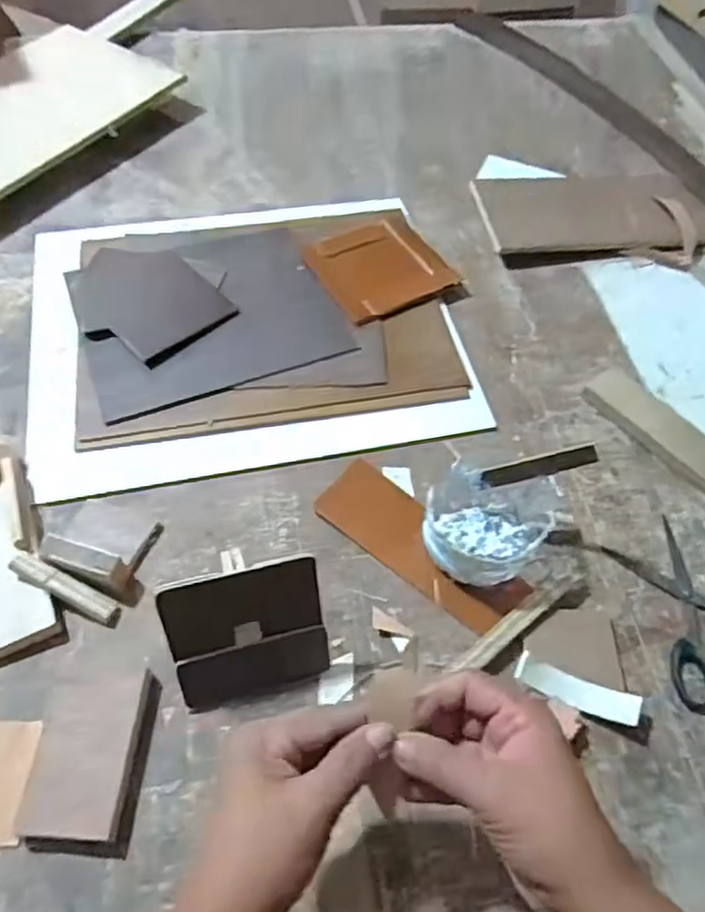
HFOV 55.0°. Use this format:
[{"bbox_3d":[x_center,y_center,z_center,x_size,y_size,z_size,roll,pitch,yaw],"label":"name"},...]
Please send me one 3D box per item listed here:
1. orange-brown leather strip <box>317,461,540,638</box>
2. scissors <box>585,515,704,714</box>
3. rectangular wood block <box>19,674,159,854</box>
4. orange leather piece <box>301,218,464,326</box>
[{"bbox_3d":[0.052,0.071,0.538,0.172,0.008,0.061,38,64,20],"label":"orange-brown leather strip"},{"bbox_3d":[0.260,0.108,0.516,0.113,0.005,0.137,-23,61,-15],"label":"scissors"},{"bbox_3d":[-0.169,0.194,0.438,0.066,0.016,0.108,4,57,1],"label":"rectangular wood block"},{"bbox_3d":[0.028,-0.195,0.701,0.124,0.016,0.115,-27,62,-17],"label":"orange leather piece"}]

